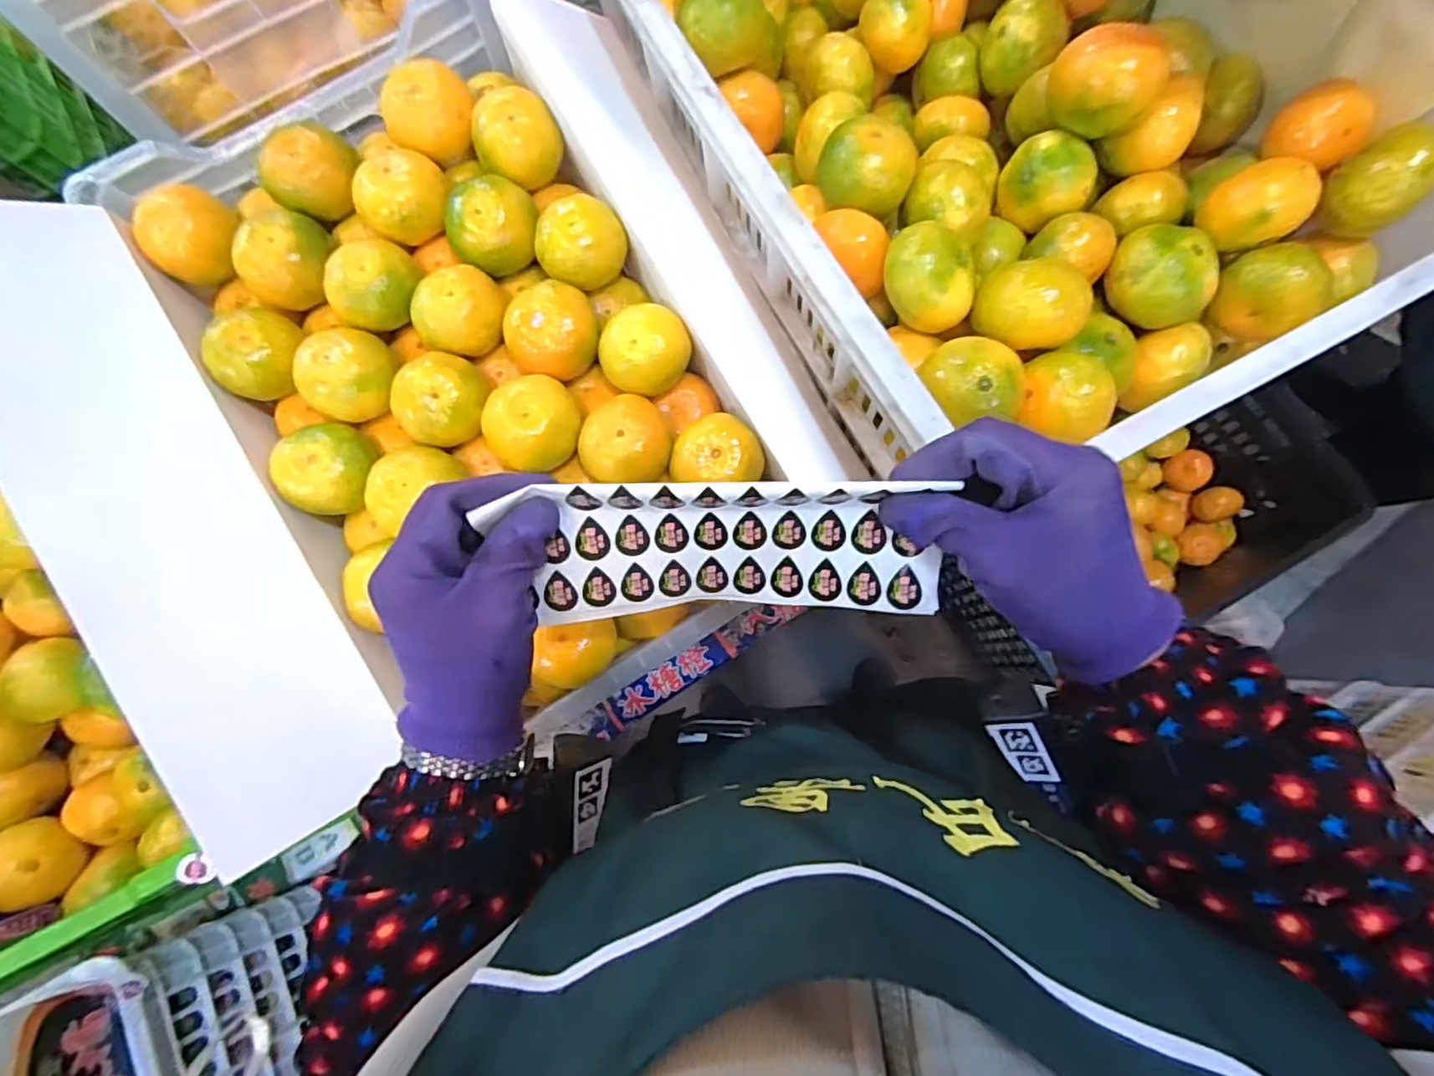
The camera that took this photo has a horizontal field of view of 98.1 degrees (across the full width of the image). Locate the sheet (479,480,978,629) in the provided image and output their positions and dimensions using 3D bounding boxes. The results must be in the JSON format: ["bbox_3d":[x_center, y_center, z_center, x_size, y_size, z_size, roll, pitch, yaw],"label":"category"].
[{"bbox_3d":[0.007,0.004,0.313,0.204,0.019,0.079,-2,124,2],"label":"sheet"}]

